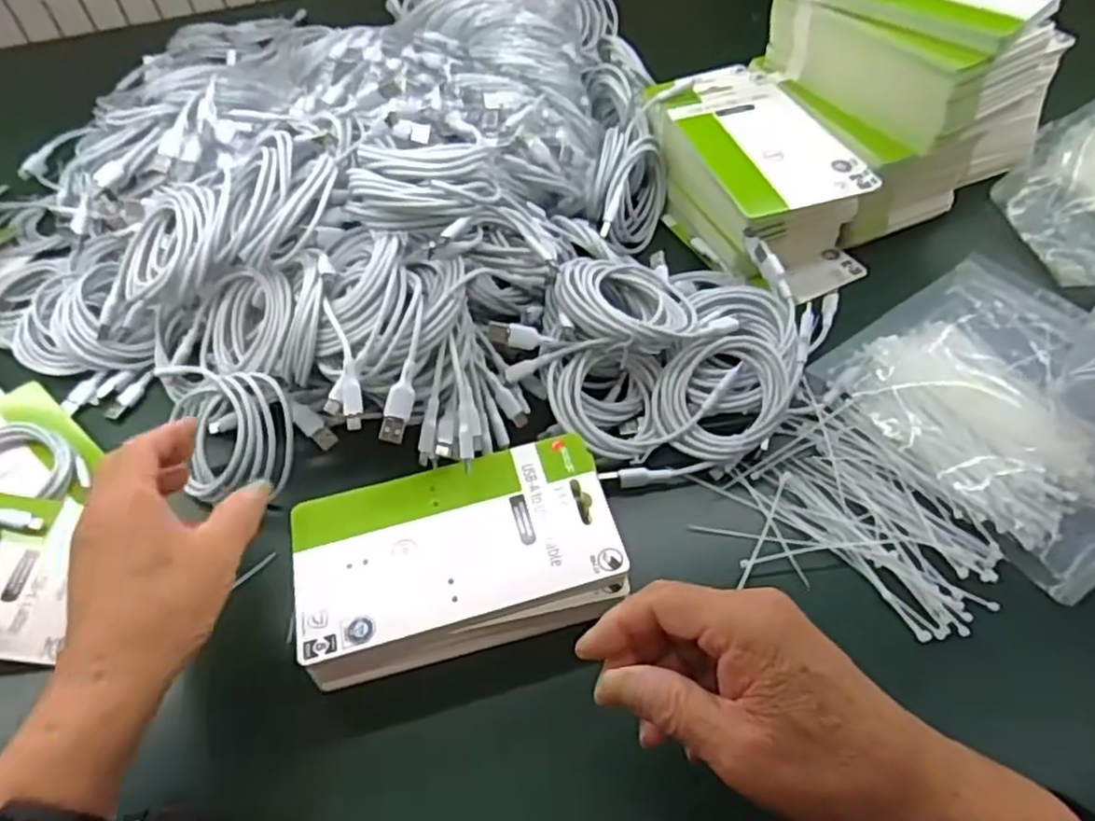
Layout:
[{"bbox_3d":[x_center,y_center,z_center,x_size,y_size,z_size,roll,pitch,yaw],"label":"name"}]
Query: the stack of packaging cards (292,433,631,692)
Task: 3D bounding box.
[{"bbox_3d":[-0.052,0.083,0.418,0.179,0.026,0.109,-16,53,-8],"label":"stack of packaging cards"}]

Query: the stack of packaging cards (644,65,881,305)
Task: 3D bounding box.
[{"bbox_3d":[0.169,-0.185,0.594,0.112,0.093,0.196,-20,53,-11],"label":"stack of packaging cards"}]

